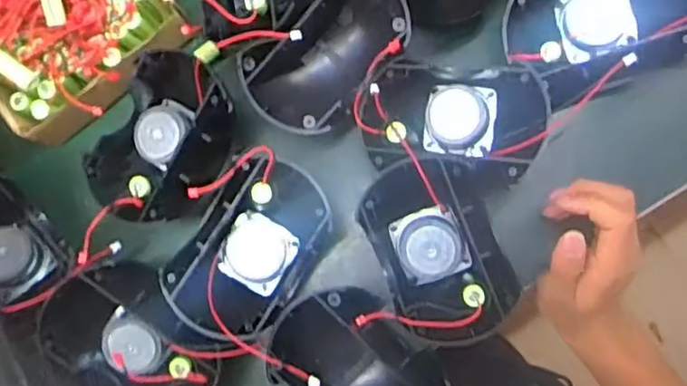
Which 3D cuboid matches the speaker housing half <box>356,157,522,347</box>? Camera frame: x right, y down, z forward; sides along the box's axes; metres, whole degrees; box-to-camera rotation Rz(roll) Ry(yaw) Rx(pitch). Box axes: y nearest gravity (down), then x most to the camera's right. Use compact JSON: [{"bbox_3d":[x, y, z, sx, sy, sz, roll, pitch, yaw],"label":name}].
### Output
[{"bbox_3d":[0.068,0.044,0.464,0.096,0.064,0.133,-21,81,4],"label":"speaker housing half"}]

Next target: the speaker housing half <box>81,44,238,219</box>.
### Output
[{"bbox_3d":[-0.139,-0.042,0.488,0.097,0.048,0.132,25,87,9],"label":"speaker housing half"}]

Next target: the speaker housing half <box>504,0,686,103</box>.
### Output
[{"bbox_3d":[0.184,-0.124,0.462,0.132,0.055,0.092,-14,82,5],"label":"speaker housing half"}]

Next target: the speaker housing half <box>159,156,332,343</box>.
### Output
[{"bbox_3d":[-0.069,0.041,0.476,0.087,0.062,0.134,30,87,9],"label":"speaker housing half"}]

